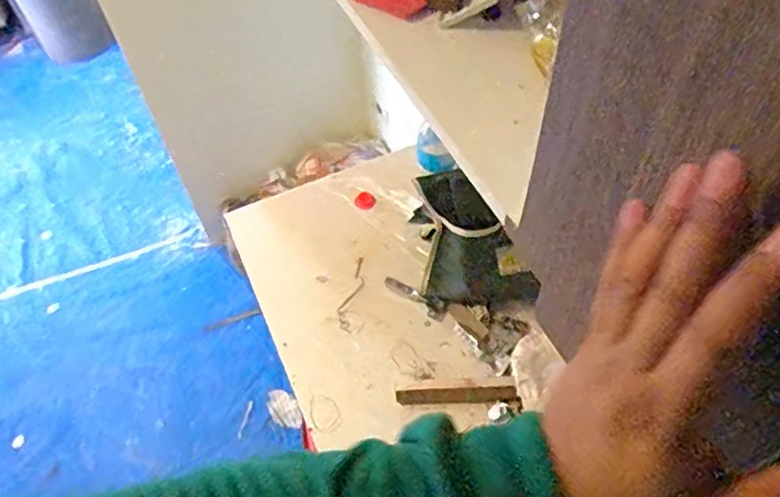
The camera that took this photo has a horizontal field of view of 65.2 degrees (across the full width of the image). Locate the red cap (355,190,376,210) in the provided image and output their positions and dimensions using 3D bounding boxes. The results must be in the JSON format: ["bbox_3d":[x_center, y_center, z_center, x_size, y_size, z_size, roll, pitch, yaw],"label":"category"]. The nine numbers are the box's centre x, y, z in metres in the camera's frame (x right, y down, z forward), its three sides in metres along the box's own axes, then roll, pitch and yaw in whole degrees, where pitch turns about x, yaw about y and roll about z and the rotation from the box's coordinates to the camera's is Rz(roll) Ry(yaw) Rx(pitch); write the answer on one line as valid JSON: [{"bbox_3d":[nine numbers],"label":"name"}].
[{"bbox_3d":[-0.054,-0.100,1.284,0.039,0.015,0.045,-34,60,-19],"label":"red cap"}]

